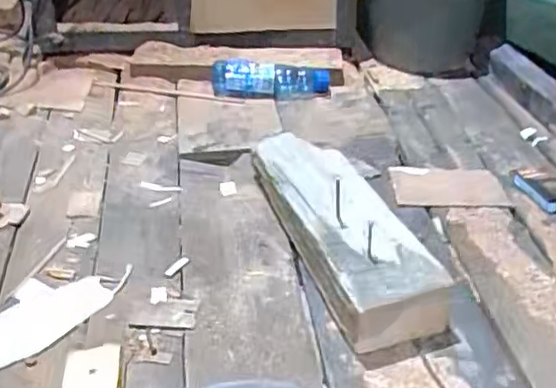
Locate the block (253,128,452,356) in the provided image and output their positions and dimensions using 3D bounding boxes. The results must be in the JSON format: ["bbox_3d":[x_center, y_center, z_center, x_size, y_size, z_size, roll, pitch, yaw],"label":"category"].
[{"bbox_3d":[0.069,0.027,0.838,0.120,0.085,0.391,-11,34,-13],"label":"block"}]

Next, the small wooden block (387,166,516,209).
[{"bbox_3d":[0.237,-0.010,0.941,0.154,0.018,0.083,3,34,8],"label":"small wooden block"}]

